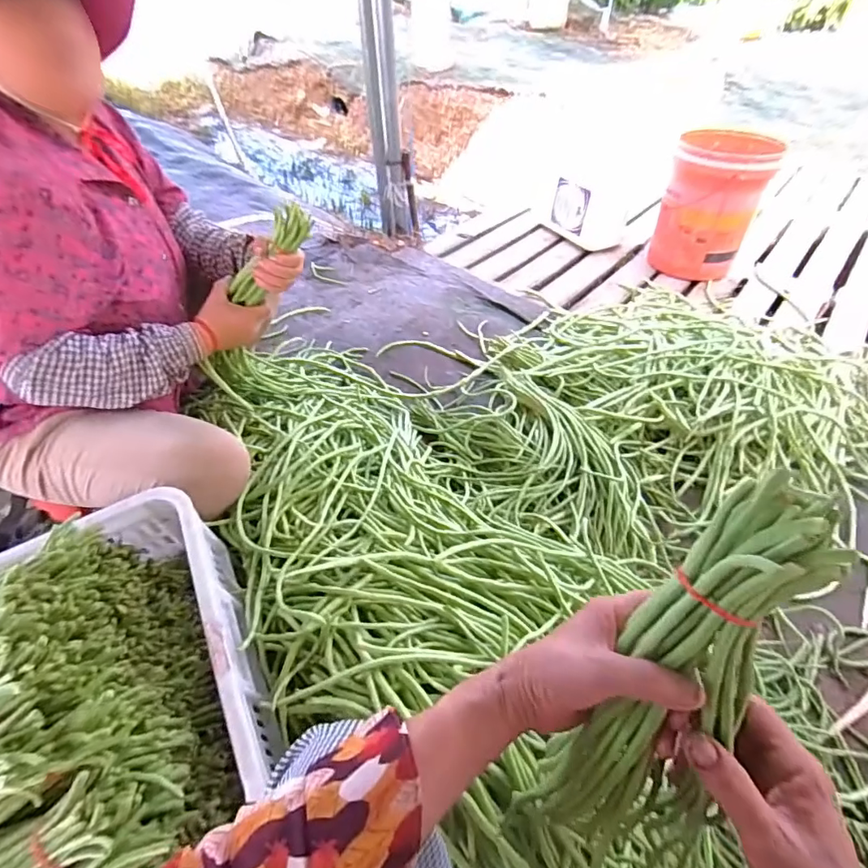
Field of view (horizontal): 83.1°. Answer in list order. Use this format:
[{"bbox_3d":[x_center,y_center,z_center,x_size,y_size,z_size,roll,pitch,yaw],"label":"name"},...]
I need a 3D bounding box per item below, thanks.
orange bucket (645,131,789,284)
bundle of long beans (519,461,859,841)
[{"bbox_3d":[0.840,-0.712,1.498,0.260,0.343,0.260,19,54,17],"label":"orange bucket"},{"bbox_3d":[0.140,0.151,0.278,0.085,0.267,0.040,25,21,19],"label":"bundle of long beans"}]

